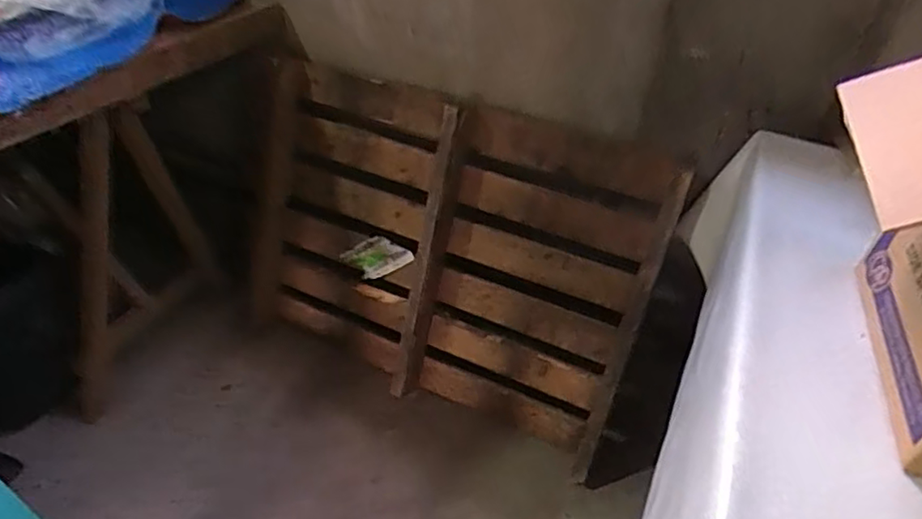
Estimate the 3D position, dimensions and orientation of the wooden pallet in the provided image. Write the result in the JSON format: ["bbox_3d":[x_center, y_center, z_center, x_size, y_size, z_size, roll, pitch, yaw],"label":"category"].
[{"bbox_3d":[-0.078,-0.015,1.447,1.044,0.726,0.103,19,23,18],"label":"wooden pallet"}]

